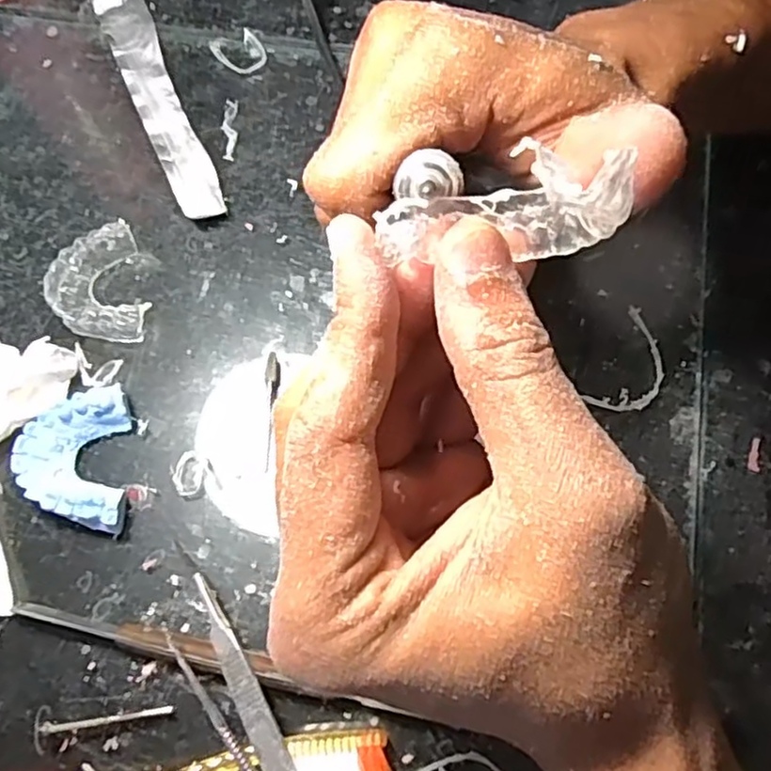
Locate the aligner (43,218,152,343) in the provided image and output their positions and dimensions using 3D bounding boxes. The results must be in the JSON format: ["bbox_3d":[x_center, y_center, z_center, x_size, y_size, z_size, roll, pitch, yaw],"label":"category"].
[{"bbox_3d":[-0.128,-0.043,0.302,0.040,0.013,0.055,-19,71,-4],"label":"aligner"}]

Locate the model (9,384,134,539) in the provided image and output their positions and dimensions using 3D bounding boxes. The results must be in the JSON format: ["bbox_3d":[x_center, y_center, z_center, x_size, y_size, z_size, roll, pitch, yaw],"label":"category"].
[{"bbox_3d":[-0.127,0.032,0.275,0.043,0.014,0.058,-8,71,0],"label":"model"}]

